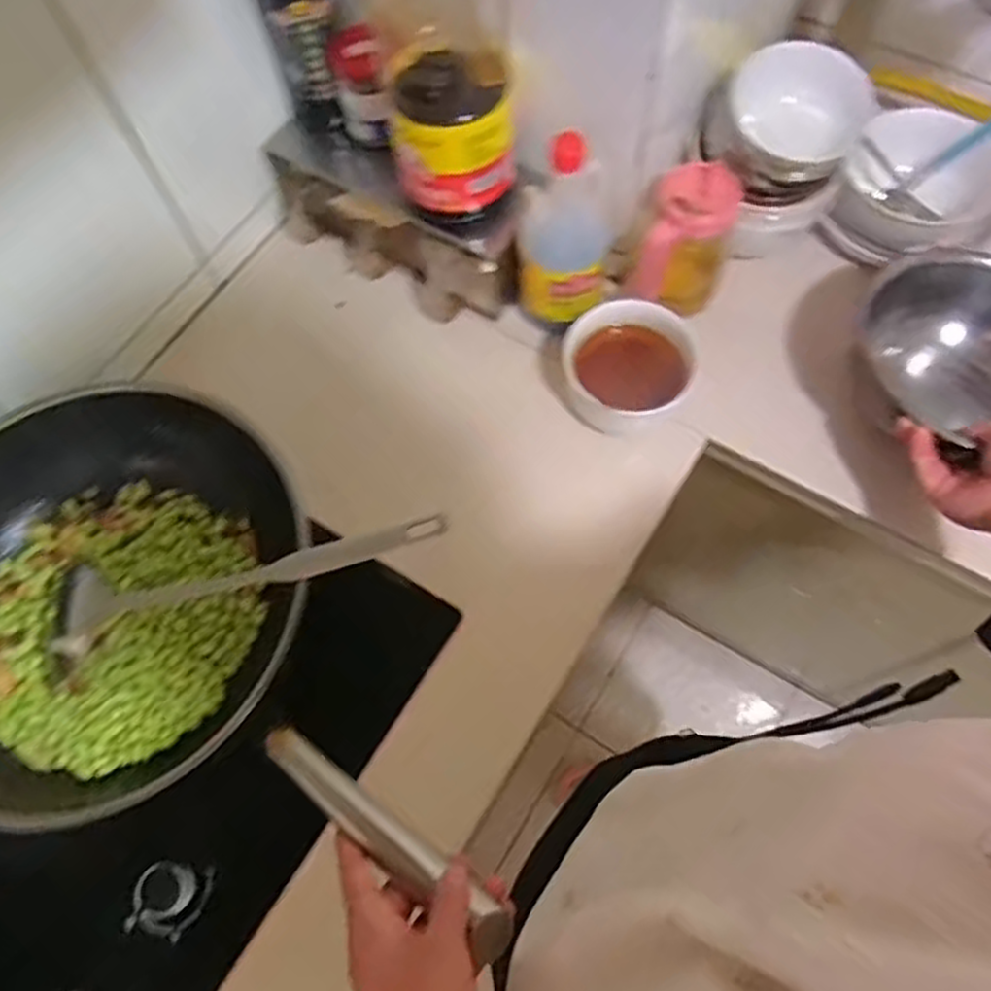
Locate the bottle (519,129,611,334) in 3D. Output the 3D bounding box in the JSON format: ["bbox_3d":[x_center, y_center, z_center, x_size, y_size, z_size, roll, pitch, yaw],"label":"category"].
[{"bbox_3d":[0.065,-0.232,0.704,0.080,0.201,0.075,6,68,5],"label":"bottle"}]

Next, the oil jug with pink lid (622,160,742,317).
[{"bbox_3d":[0.178,-0.240,0.732,0.084,0.141,0.075,12,69,8],"label":"oil jug with pink lid"}]

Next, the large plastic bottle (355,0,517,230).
[{"bbox_3d":[-0.042,-0.349,0.610,0.110,0.280,0.090,-3,68,1],"label":"large plastic bottle"}]

